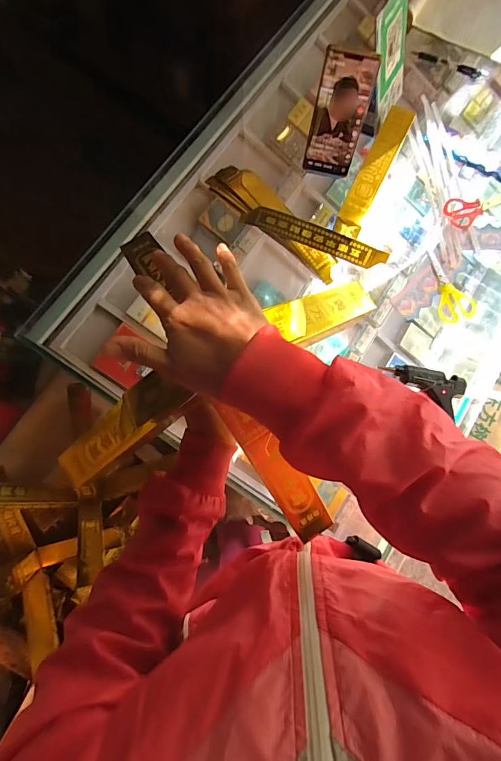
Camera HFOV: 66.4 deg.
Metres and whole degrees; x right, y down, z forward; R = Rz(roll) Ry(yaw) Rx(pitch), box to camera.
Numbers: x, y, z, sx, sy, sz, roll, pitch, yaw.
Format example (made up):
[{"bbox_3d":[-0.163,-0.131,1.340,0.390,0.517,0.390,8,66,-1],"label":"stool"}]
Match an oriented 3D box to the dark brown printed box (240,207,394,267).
[{"bbox_3d":[0.098,-0.222,0.594,0.232,0.028,0.033,21,77,3],"label":"dark brown printed box"}]

